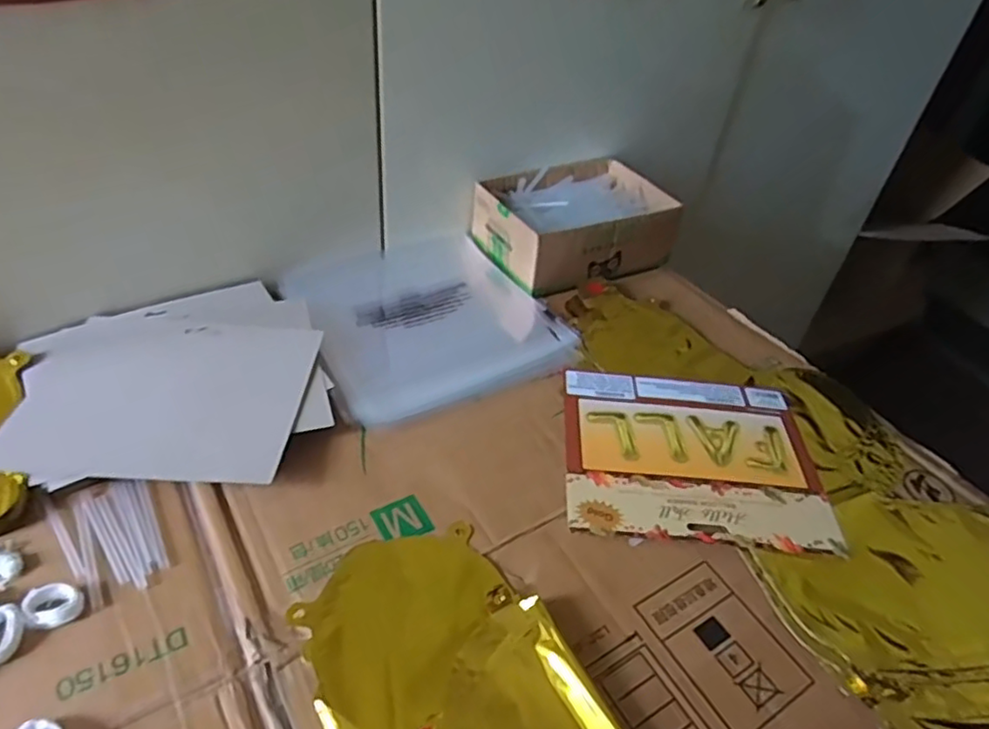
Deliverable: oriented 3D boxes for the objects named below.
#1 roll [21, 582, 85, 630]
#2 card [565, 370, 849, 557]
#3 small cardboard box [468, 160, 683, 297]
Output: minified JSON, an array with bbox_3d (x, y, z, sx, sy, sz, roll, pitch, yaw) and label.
[{"bbox_3d":[-0.249,0.135,0.360,0.027,0.008,0.025,4,42,-4],"label":"roll"},{"bbox_3d":[0.150,0.066,0.493,0.188,0.006,0.161,7,42,-1],"label":"card"},{"bbox_3d":[0.086,-0.153,0.680,0.187,0.064,0.132,-16,47,-24],"label":"small cardboard box"}]

